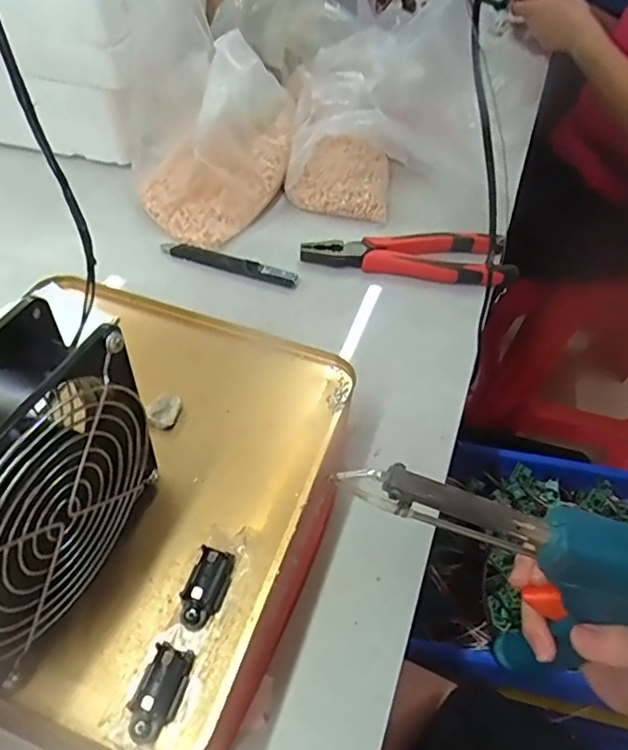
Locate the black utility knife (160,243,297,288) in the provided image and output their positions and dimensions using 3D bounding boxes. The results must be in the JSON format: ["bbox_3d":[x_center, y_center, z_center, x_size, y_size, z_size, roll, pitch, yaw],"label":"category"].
[{"bbox_3d":[-0.080,-0.105,0.511,0.136,0.008,0.019,18,51,11],"label":"black utility knife"}]

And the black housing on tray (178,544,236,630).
[{"bbox_3d":[-0.051,0.100,0.261,0.017,0.009,0.037,14,50,8],"label":"black housing on tray"}]

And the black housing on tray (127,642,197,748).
[{"bbox_3d":[-0.065,0.132,0.230,0.017,0.017,0.036,14,50,8],"label":"black housing on tray"}]

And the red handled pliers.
[{"bbox_3d":[0.088,-0.117,0.523,0.193,0.014,0.058,6,49,1],"label":"red handled pliers"}]

